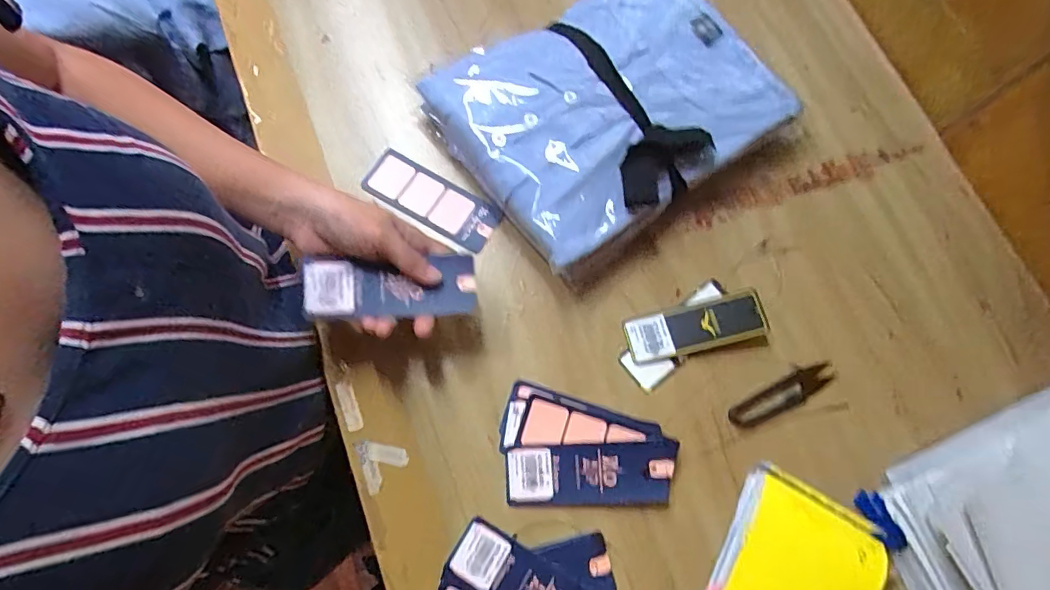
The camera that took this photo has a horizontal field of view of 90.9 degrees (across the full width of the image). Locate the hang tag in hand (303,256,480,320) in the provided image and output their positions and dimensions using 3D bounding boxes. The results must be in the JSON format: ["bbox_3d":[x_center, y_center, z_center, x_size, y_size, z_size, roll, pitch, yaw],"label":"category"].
[{"bbox_3d":[-0.096,-0.004,0.369,0.119,0.007,0.042,-5,81,-8],"label":"hang tag in hand"}]

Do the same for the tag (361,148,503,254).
[{"bbox_3d":[-0.084,-0.083,0.451,0.125,0.011,0.045,30,77,8],"label":"tag"}]

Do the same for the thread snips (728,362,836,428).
[{"bbox_3d":[0.210,0.082,0.420,0.097,0.006,0.025,-28,77,-11],"label":"thread snips"}]

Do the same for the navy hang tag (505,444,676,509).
[{"bbox_3d":[0.048,0.136,0.386,0.123,0.005,0.044,0,80,0],"label":"navy hang tag"}]

